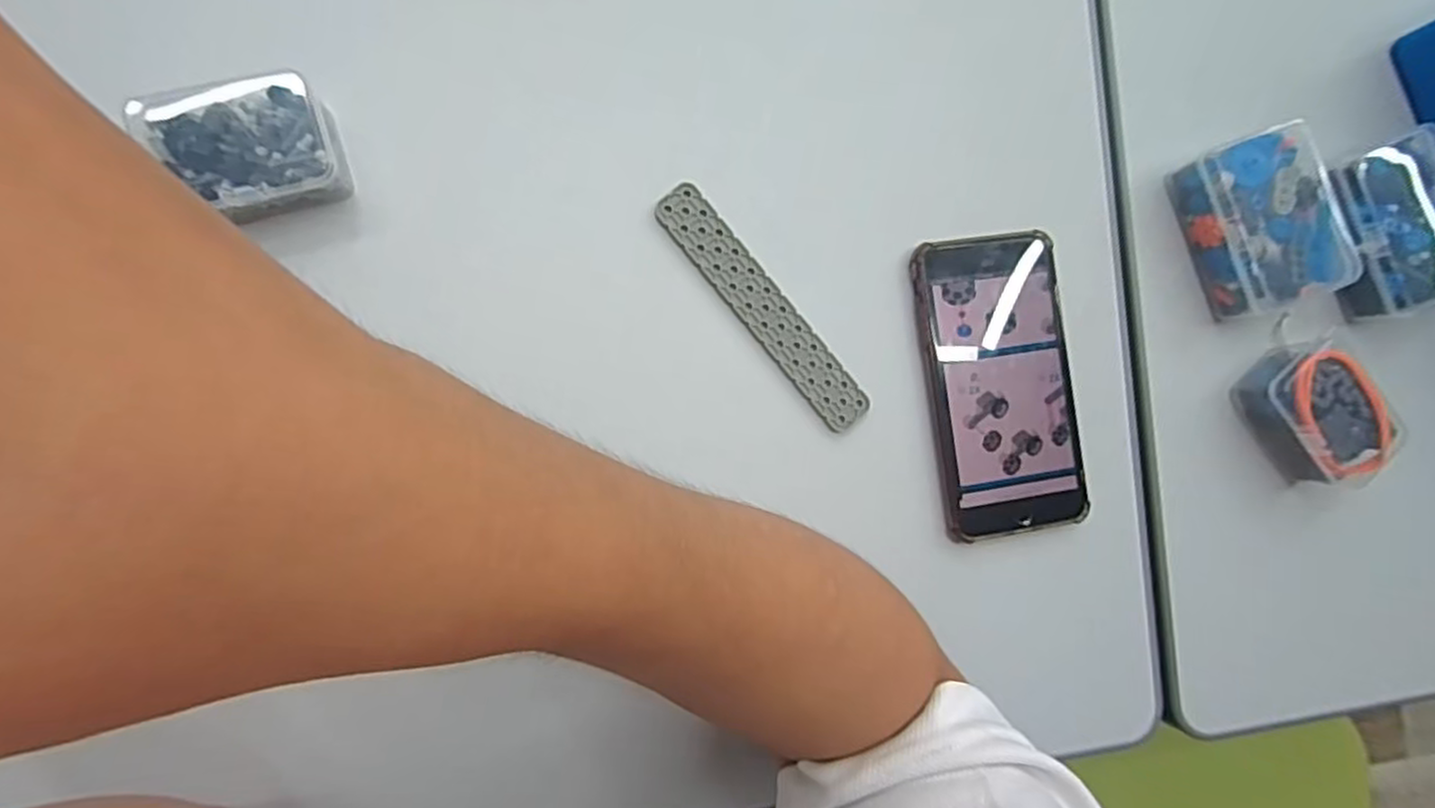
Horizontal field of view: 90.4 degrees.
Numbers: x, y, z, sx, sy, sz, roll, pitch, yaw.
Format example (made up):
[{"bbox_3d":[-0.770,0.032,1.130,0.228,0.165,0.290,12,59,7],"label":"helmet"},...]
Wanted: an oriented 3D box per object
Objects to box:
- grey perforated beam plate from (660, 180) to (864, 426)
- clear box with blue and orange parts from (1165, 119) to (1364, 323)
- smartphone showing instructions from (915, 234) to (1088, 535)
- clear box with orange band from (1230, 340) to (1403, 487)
[{"bbox_3d":[0.024,-0.048,0.366,0.024,0.004,0.148,-41,95,-7],"label":"grey perforated beam plate"},{"bbox_3d":[0.309,-0.103,0.401,0.075,0.034,0.093,-19,92,-9],"label":"clear box with blue and orange parts"},{"bbox_3d":[0.155,-0.010,0.384,0.081,0.012,0.159,-8,90,-9],"label":"smartphone showing instructions"},{"bbox_3d":[0.336,0.007,0.401,0.049,0.039,0.076,-34,94,-8],"label":"clear box with orange band"}]

